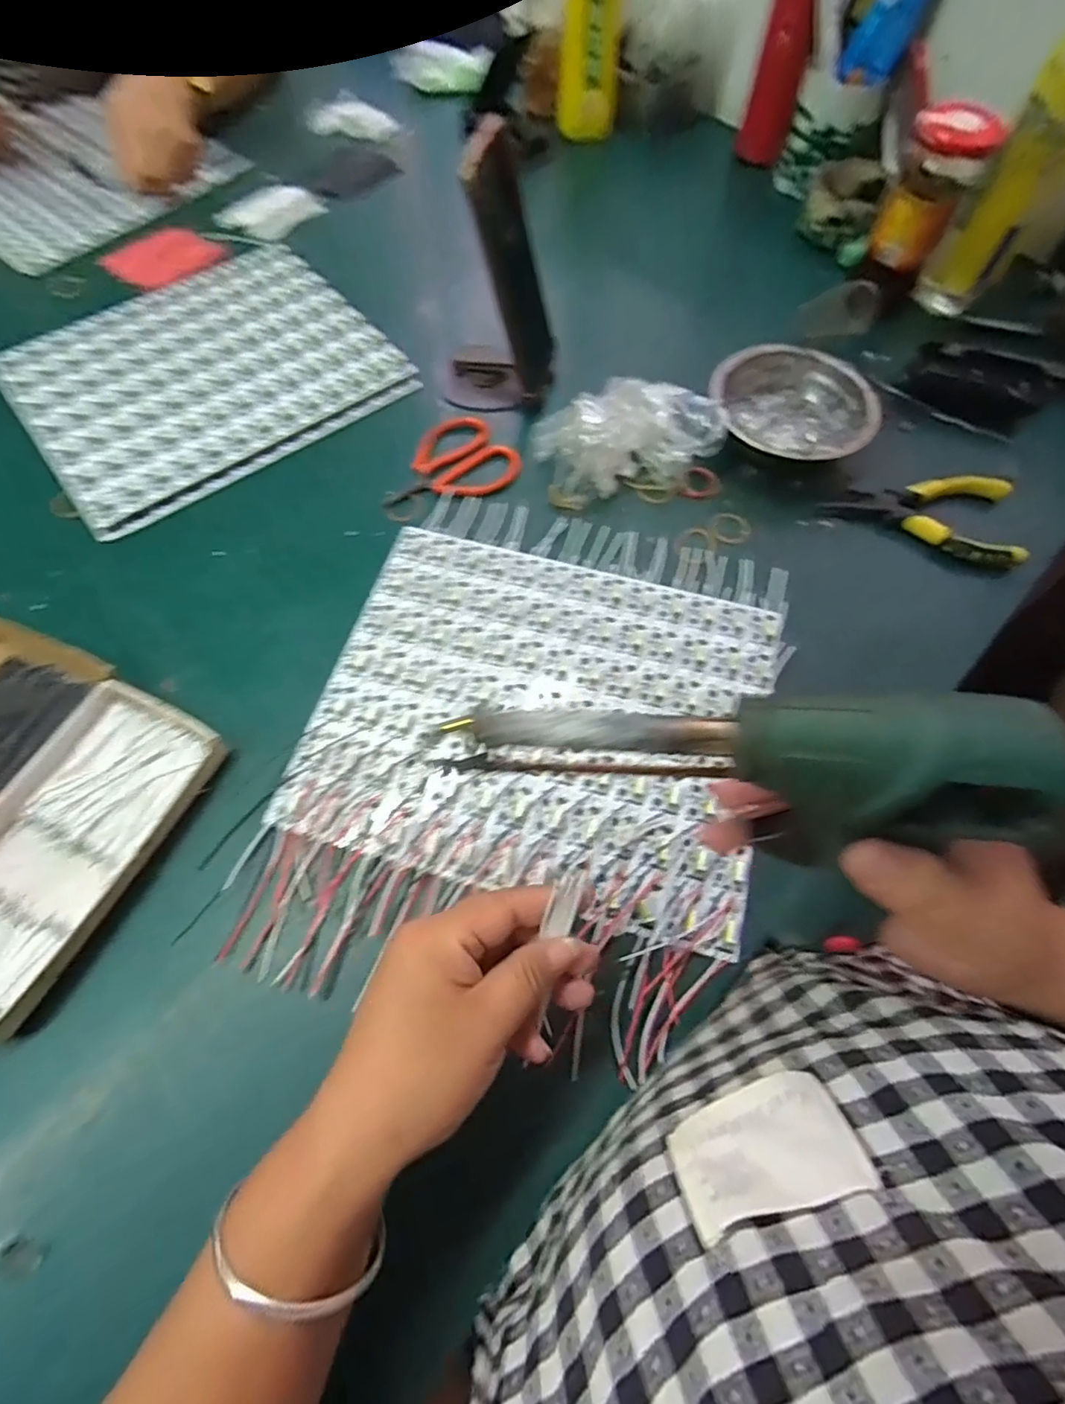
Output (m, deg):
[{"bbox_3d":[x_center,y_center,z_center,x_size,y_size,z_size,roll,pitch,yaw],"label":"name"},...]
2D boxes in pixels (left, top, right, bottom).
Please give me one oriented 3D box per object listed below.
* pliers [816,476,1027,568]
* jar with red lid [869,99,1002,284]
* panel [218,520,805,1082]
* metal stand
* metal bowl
[{"bbox_3d":[0.302,-0.149,0.456,0.141,0.027,0.067,15,67,5],"label":"pliers"},{"bbox_3d":[0.342,-0.436,0.509,0.059,0.115,0.073,34,70,12],"label":"jar with red lid"},{"bbox_3d":[0.002,0.021,0.382,0.286,0.016,0.340,16,67,5],"label":"panel"},{"bbox_3d":[-0.030,-0.322,0.451,0.097,0.167,0.069,2,67,-1],"label":"metal stand"},{"bbox_3d":[0.213,-0.242,0.492,0.127,0.041,0.127,0,67,-1],"label":"metal bowl"}]

